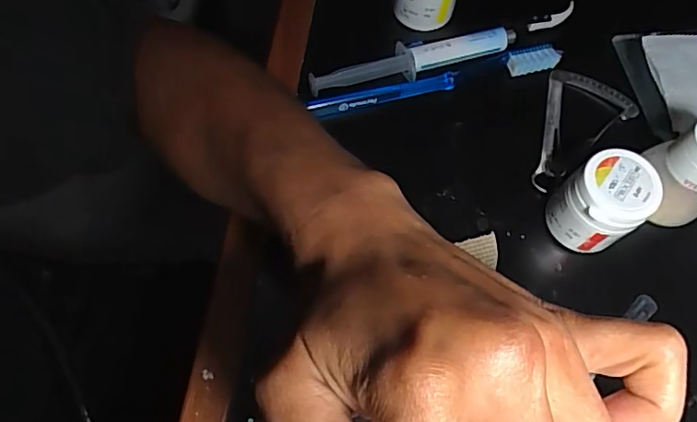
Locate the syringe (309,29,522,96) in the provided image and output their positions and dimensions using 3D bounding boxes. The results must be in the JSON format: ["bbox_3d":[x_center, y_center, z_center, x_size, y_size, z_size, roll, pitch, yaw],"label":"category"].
[{"bbox_3d":[0.045,-0.103,0.355,0.149,0.021,0.018,-16,68,-9],"label":"syringe"}]

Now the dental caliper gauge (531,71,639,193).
[{"bbox_3d":[0.144,-0.062,0.347,0.102,0.006,0.057,-36,73,-16],"label":"dental caliper gauge"}]

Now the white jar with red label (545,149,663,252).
[{"bbox_3d":[0.145,-0.005,0.295,0.044,0.049,0.041,1,67,-2],"label":"white jar with red label"}]

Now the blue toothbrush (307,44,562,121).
[{"bbox_3d":[0.063,-0.089,0.354,0.170,0.017,0.015,-15,68,-8],"label":"blue toothbrush"}]

